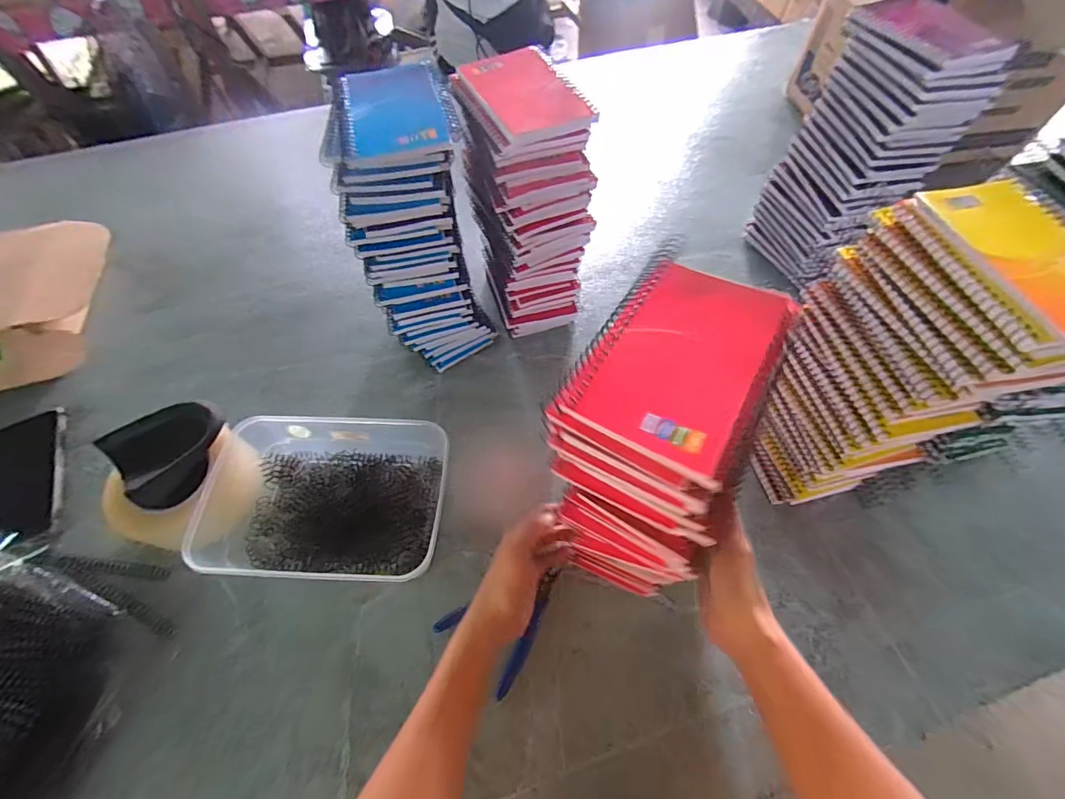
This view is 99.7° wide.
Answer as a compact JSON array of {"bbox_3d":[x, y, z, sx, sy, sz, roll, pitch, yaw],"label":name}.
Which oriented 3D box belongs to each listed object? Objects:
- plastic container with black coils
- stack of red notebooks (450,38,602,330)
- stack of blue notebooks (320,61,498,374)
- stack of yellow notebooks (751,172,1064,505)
[{"bbox_3d":[-0.211,0.098,0.469,0.223,0.055,0.159,1,60,2],"label":"plastic container with black coils"},{"bbox_3d":[-0.012,-0.206,0.516,0.116,0.276,0.126,-20,62,-10],"label":"stack of red notebooks"},{"bbox_3d":[-0.119,-0.178,0.503,0.105,0.276,0.140,-1,60,1],"label":"stack of blue notebooks"},{"bbox_3d":[0.297,-0.020,0.394,0.107,0.272,0.131,-10,60,-4],"label":"stack of yellow notebooks"}]

